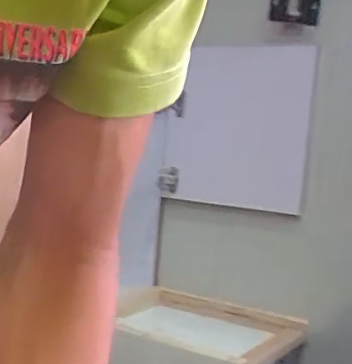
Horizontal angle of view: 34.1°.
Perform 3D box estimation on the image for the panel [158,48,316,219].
[{"bbox_3d":[0.132,-0.126,1.283,0.316,0.356,0.027,6,-4,22],"label":"panel"}]

